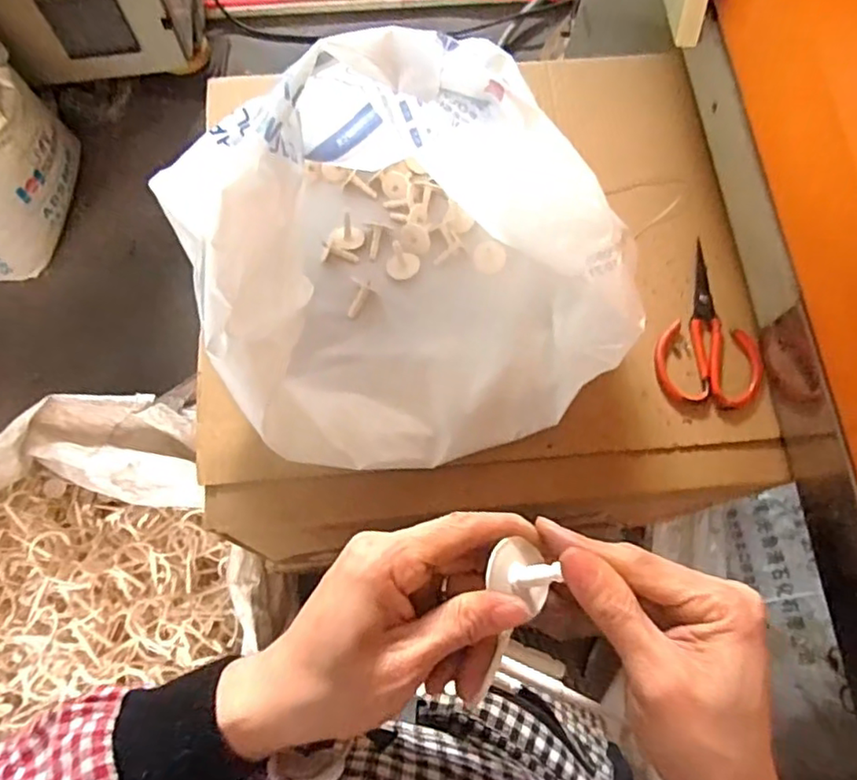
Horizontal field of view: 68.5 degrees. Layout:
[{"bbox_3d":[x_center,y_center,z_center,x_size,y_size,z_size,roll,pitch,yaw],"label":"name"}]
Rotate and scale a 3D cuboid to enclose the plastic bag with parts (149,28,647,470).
[{"bbox_3d":[-0.029,-0.113,0.551,0.339,0.274,0.348,-31,76,-11],"label":"plastic bag with parts"}]

